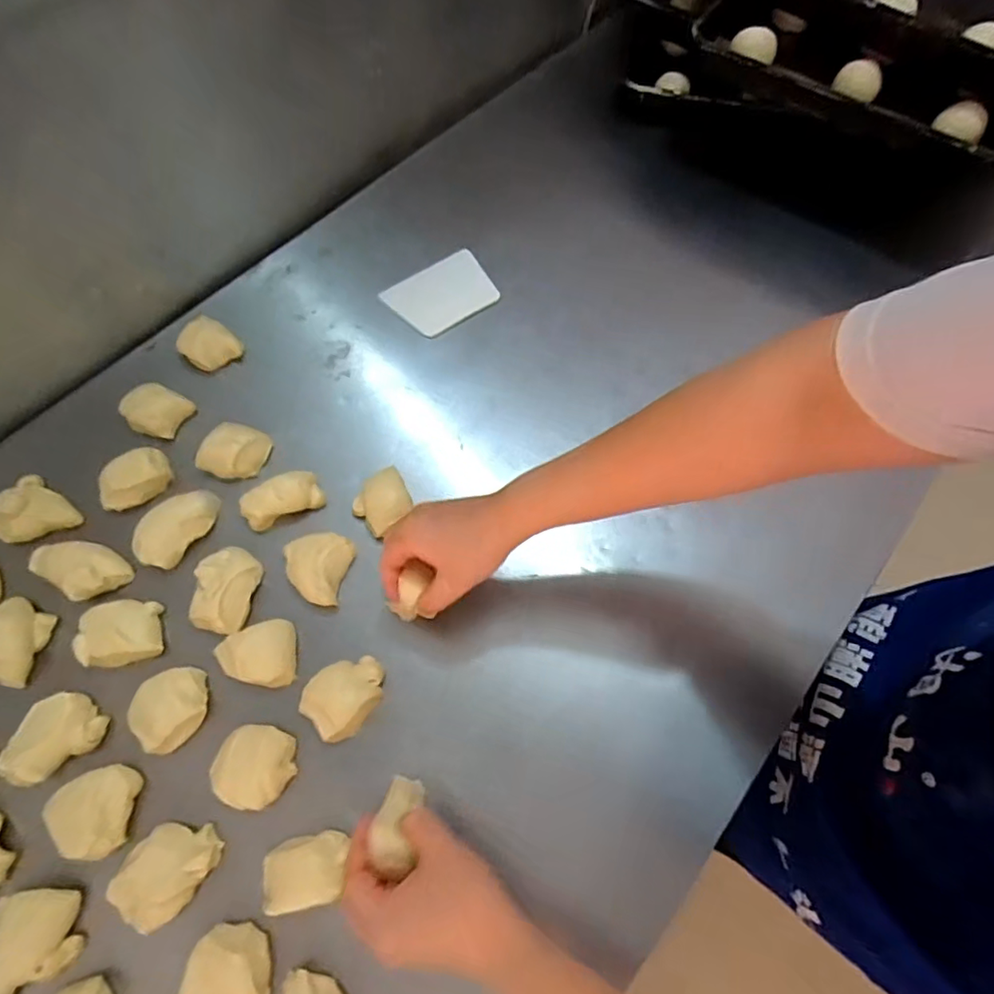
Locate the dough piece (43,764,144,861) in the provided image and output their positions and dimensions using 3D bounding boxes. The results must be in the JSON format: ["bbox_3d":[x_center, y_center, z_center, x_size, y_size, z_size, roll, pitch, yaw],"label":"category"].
[{"bbox_3d":[-0.321,0.255,0.456,0.060,0.041,0.059,0,66,1],"label":"dough piece"}]

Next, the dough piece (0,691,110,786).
[{"bbox_3d":[-0.376,0.204,0.479,0.074,0.036,0.052,-37,71,-14],"label":"dough piece"}]

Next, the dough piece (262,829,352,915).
[{"bbox_3d":[-0.144,0.289,0.440,0.073,0.039,0.048,-12,67,-4],"label":"dough piece"}]

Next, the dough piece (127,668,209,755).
[{"bbox_3d":[-0.283,0.186,0.491,0.063,0.032,0.065,-18,67,-7],"label":"dough piece"}]

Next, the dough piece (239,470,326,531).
[{"bbox_3d":[-0.219,0.000,0.575,0.077,0.035,0.046,-24,68,-9],"label":"dough piece"}]

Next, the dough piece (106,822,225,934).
[{"bbox_3d":[-0.259,0.293,0.445,0.058,0.025,0.074,32,71,14],"label":"dough piece"}]

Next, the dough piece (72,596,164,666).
[{"bbox_3d":[-0.341,0.124,0.517,0.066,0.034,0.056,-13,67,-5],"label":"dough piece"}]

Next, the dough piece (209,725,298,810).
[{"bbox_3d":[-0.202,0.225,0.473,0.062,0.033,0.061,-5,66,-1],"label":"dough piece"}]

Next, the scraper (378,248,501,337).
[{"bbox_3d":[-0.067,-0.251,0.698,0.125,0.010,0.094,-31,76,-14],"label":"scraper"}]

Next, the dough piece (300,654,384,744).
[{"bbox_3d":[-0.133,0.173,0.497,0.058,0.027,0.071,40,73,17],"label":"dough piece"}]

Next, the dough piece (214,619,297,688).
[{"bbox_3d":[-0.215,0.143,0.510,0.065,0.023,0.058,-8,66,-2],"label":"dough piece"}]

